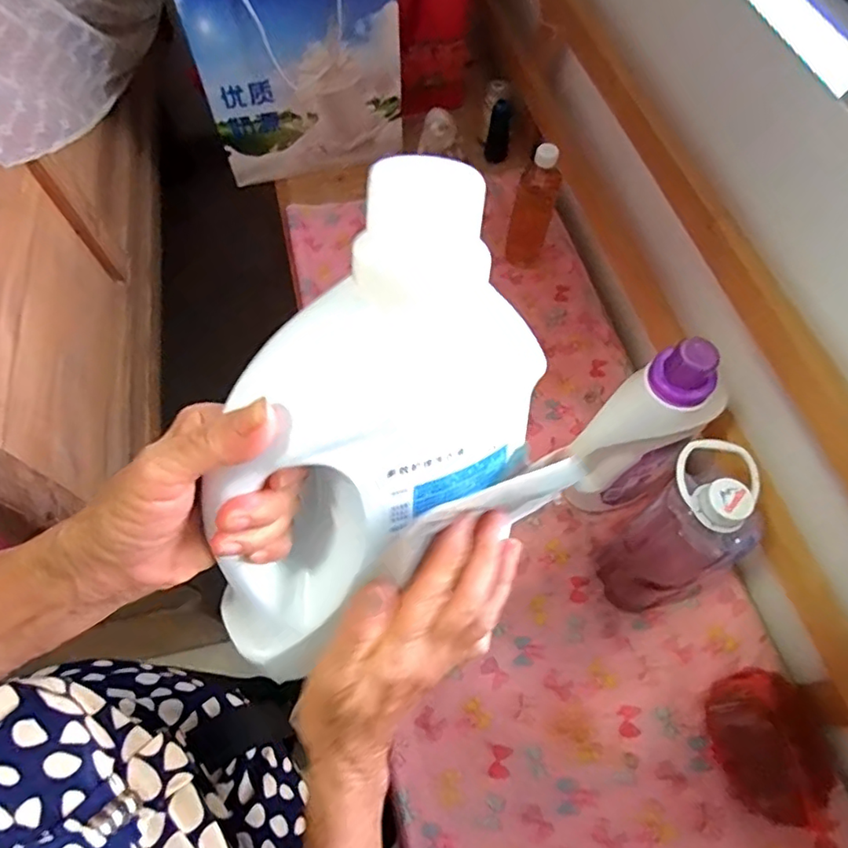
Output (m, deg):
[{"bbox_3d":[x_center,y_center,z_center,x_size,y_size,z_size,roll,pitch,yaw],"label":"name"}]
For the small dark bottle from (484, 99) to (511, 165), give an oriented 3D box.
[{"bbox_3d":[0.142,-0.546,1.078,0.041,0.108,0.034,11,38,6],"label":"small dark bottle"}]

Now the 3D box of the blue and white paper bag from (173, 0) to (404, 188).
[{"bbox_3d":[-0.208,-0.630,0.983,0.325,0.304,0.193,-7,62,-4],"label":"blue and white paper bag"}]

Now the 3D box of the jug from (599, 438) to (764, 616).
[{"bbox_3d":[0.271,0.124,0.619,0.123,0.270,0.115,0,62,0],"label":"jug"}]

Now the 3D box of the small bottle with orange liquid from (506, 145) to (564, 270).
[{"bbox_3d":[0.174,-0.342,0.906,0.065,0.194,0.067,15,63,7],"label":"small bottle with orange liquid"}]

